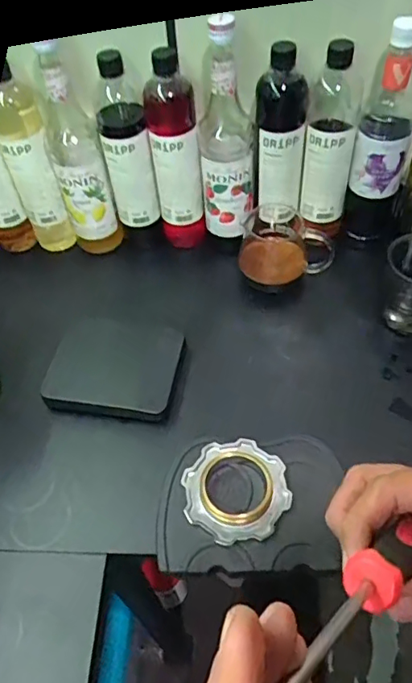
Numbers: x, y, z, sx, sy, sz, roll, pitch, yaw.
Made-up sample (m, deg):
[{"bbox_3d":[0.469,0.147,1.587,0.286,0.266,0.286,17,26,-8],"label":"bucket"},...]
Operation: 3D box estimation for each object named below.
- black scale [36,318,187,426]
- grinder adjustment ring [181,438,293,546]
[{"bbox_3d":[-0.113,0.037,0.657,0.158,0.037,0.137,6,53,9],"label":"black scale"},{"bbox_3d":[0.032,0.157,0.563,0.107,0.020,0.109,-2,53,3],"label":"grinder adjustment ring"}]

